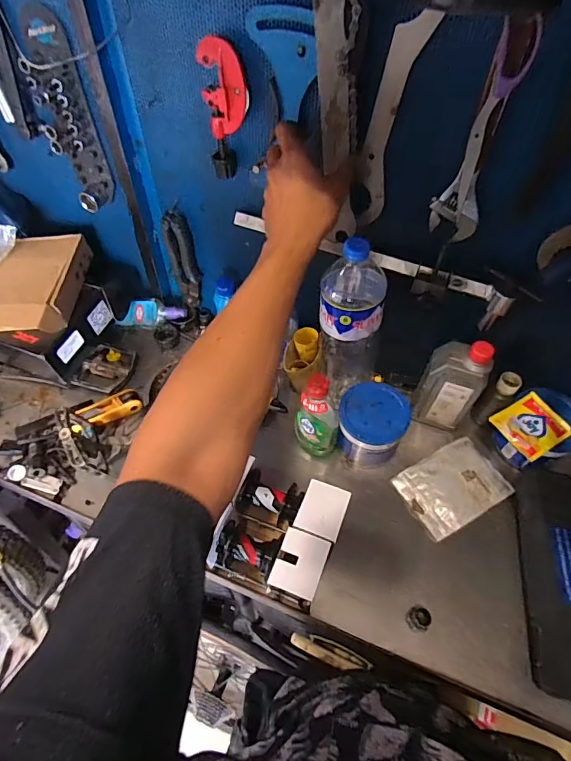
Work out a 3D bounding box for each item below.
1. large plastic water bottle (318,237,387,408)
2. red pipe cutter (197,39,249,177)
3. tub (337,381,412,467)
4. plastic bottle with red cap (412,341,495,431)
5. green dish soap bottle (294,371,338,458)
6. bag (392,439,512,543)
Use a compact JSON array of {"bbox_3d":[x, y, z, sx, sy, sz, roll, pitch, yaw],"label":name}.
[{"bbox_3d":[0.096,-0.081,0.655,0.097,0.286,0.105,14,54,10],"label":"large plastic water bottle"},{"bbox_3d":[-0.070,-0.322,0.532,0.051,0.149,0.026,-11,53,-9],"label":"red pipe cutter"},{"bbox_3d":[0.131,0.068,0.677,0.097,0.092,0.092,0,52,0],"label":"tub"},{"bbox_3d":[0.255,0.009,0.677,0.088,0.168,0.053,24,56,17],"label":"plastic bottle with red cap"},{"bbox_3d":[0.047,0.055,0.662,0.070,0.152,0.040,25,56,18],"label":"green dish soap bottle"},{"bbox_3d":[0.261,0.159,0.679,0.167,0.019,0.108,-24,56,-18],"label":"bag"}]

